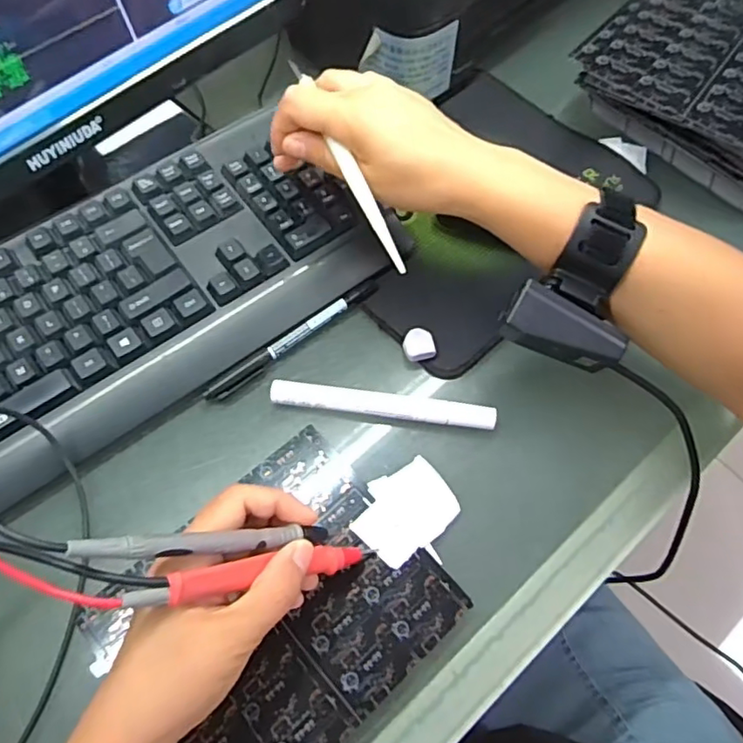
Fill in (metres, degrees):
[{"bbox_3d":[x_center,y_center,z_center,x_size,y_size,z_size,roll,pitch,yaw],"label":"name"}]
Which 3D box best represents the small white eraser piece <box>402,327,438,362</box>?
[{"bbox_3d":[0.032,-0.018,0.411,0.021,0.010,0.021,-13,64,-7],"label":"small white eraser piece"}]

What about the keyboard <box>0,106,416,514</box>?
[{"bbox_3d":[-0.188,-0.030,0.394,0.427,0.036,0.158,-34,68,-17],"label":"keyboard"}]

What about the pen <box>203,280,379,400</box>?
[{"bbox_3d":[-0.052,-0.024,0.414,0.142,0.007,0.010,-37,69,-17],"label":"pen"}]

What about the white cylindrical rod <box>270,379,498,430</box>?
[{"bbox_3d":[0.007,0.022,0.389,0.143,0.011,0.016,7,63,3],"label":"white cylindrical rod"}]

